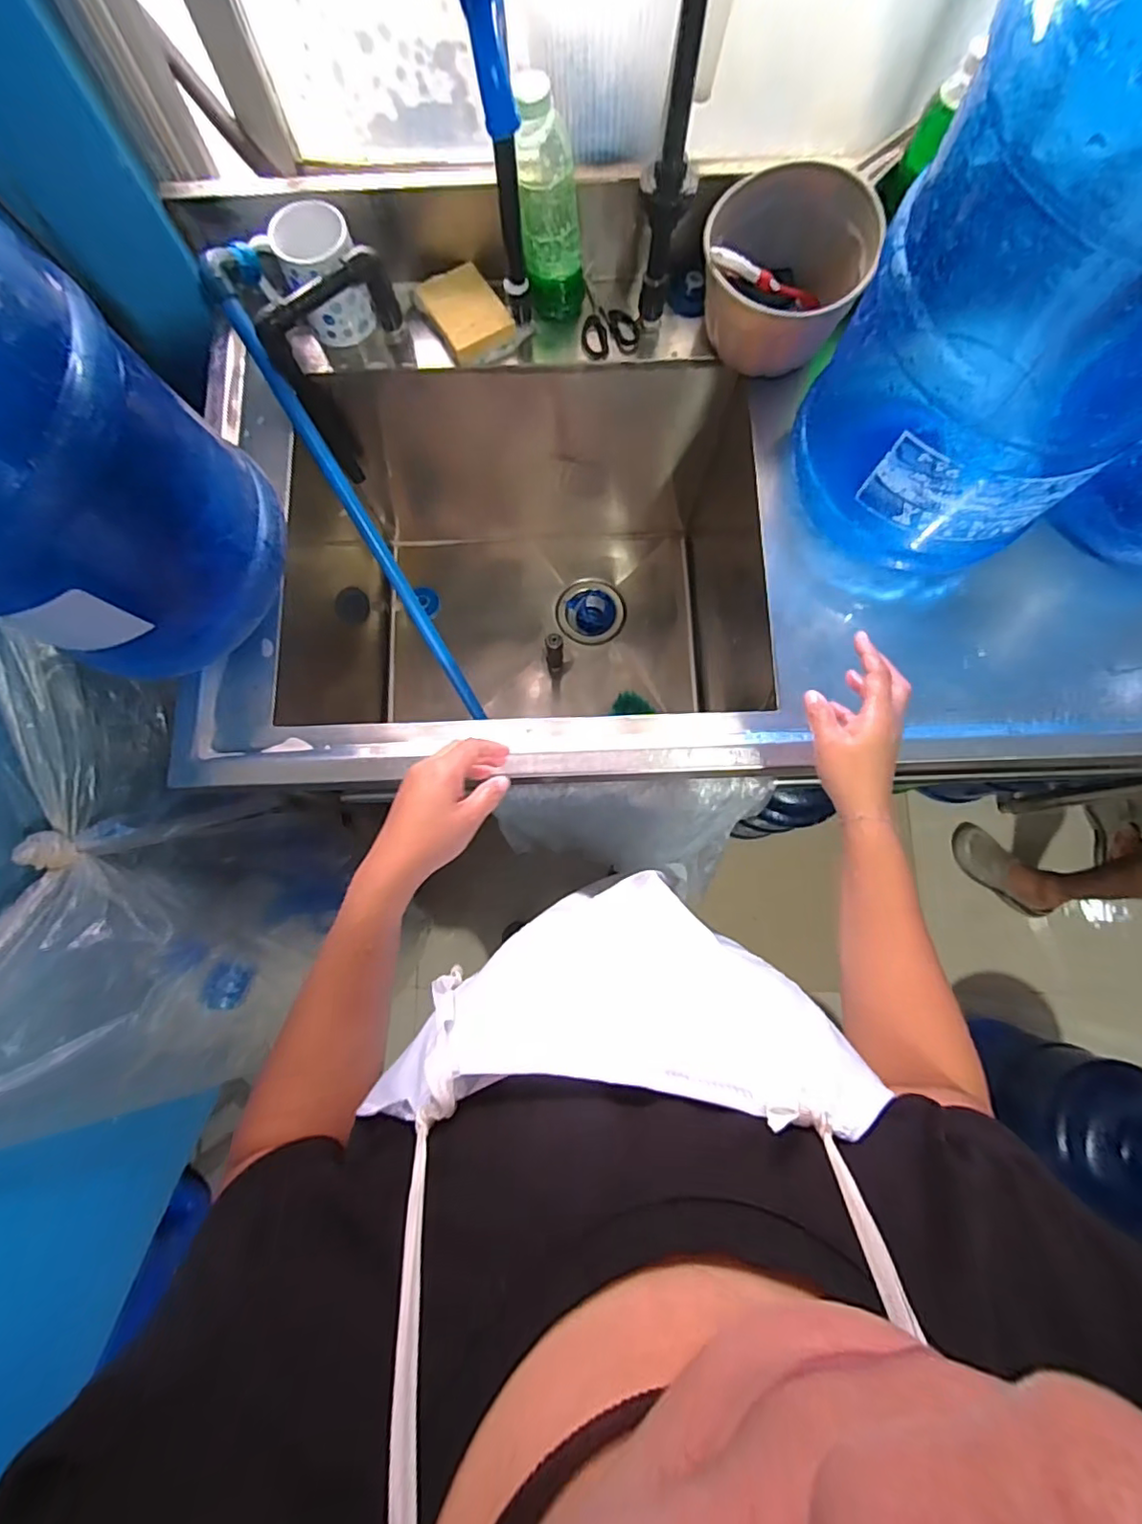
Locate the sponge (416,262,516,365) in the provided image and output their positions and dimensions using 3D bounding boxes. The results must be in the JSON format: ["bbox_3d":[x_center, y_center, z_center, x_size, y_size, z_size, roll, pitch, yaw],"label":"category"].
[{"bbox_3d":[-0.119,-0.513,0.660,0.078,0.018,0.098,-30,80,-6],"label":"sponge"}]

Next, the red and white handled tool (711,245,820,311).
[{"bbox_3d":[0.204,-0.504,0.606,0.157,0.015,0.019,-8,76,-33],"label":"red and white handled tool"}]

